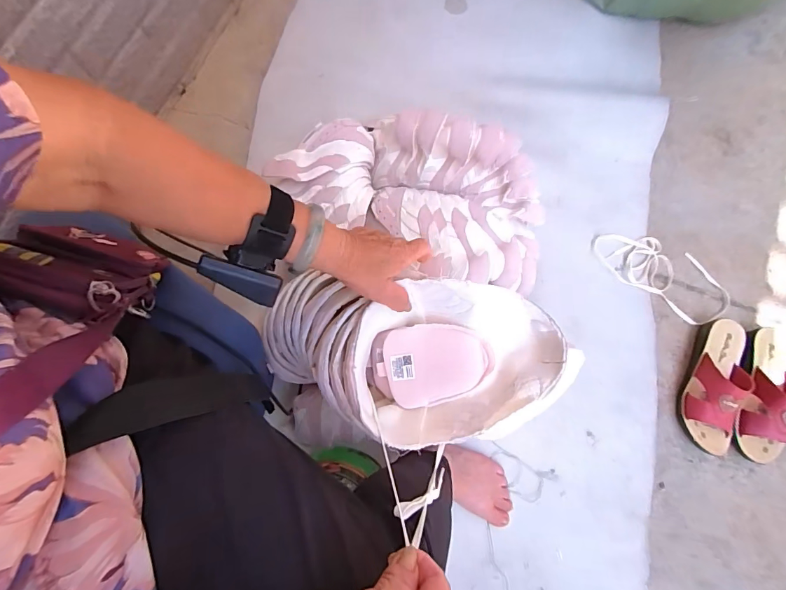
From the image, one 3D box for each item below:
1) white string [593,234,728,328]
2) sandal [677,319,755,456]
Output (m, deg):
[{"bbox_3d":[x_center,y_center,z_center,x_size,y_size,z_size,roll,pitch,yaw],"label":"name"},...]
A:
[{"bbox_3d":[0.499,-0.043,0.753,0.258,0.012,0.116,33,79,5],"label":"white string"},{"bbox_3d":[0.546,0.146,0.680,0.082,0.078,0.229,16,78,2],"label":"sandal"}]

